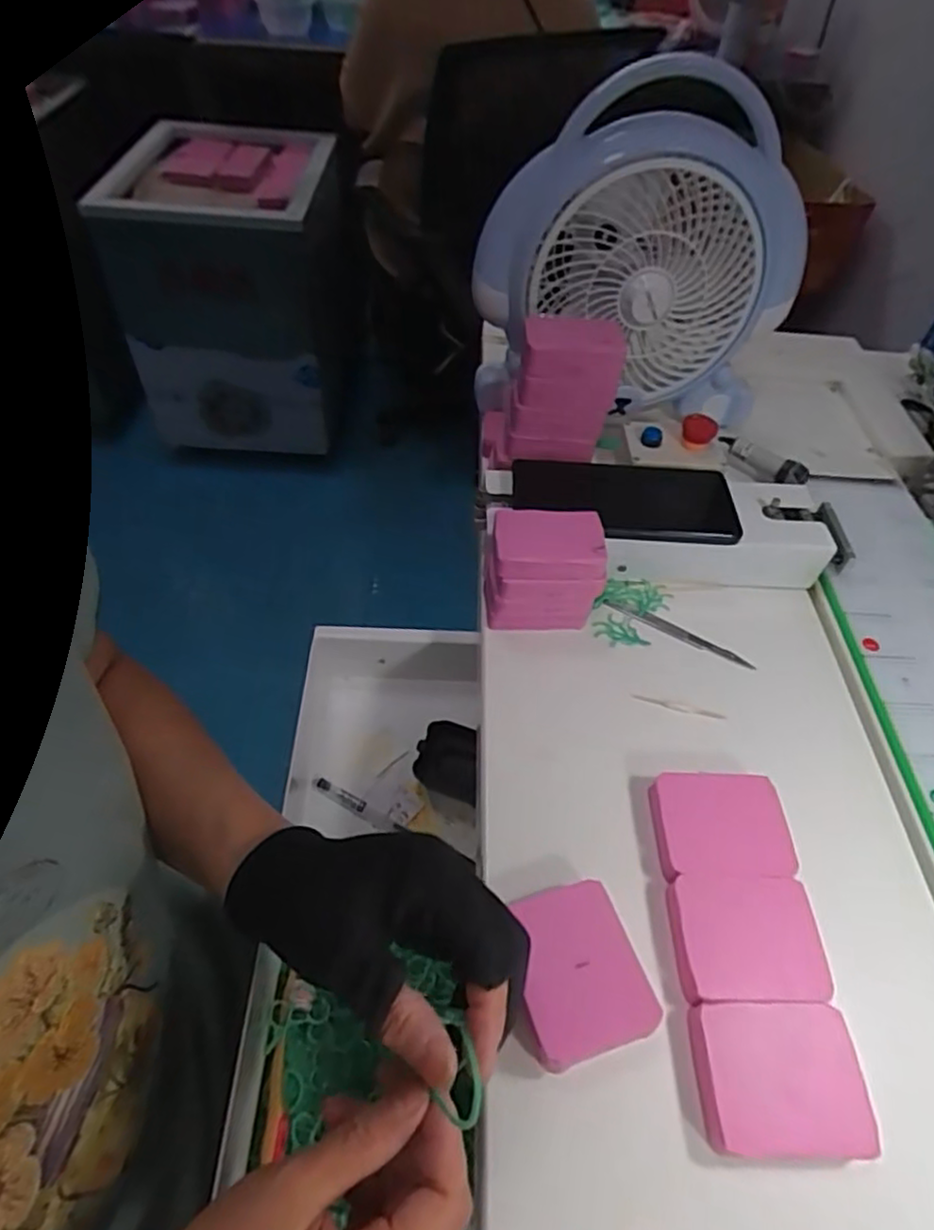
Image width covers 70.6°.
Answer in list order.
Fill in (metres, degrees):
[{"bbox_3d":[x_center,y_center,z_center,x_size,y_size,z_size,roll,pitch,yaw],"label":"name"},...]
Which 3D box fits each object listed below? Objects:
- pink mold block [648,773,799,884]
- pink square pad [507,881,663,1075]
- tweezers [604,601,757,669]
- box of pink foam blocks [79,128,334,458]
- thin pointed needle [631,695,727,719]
[{"bbox_3d":[0.143,0.121,0.375,0.072,0.019,0.057,2,51,-3],"label":"pink mold block"},{"bbox_3d":[0.051,0.175,0.325,0.062,0.028,0.072,-12,53,-14],"label":"pink square pad"},{"bbox_3d":[0.153,0.012,0.476,0.108,0.004,0.011,26,55,16],"label":"tweezers"},{"bbox_3d":[-0.530,-0.776,1.592,0.396,0.537,0.544,3,51,-3],"label":"box of pink foam blocks"},{"bbox_3d":[0.140,0.061,0.435,0.060,0.004,0.005,12,52,6],"label":"thin pointed needle"}]

